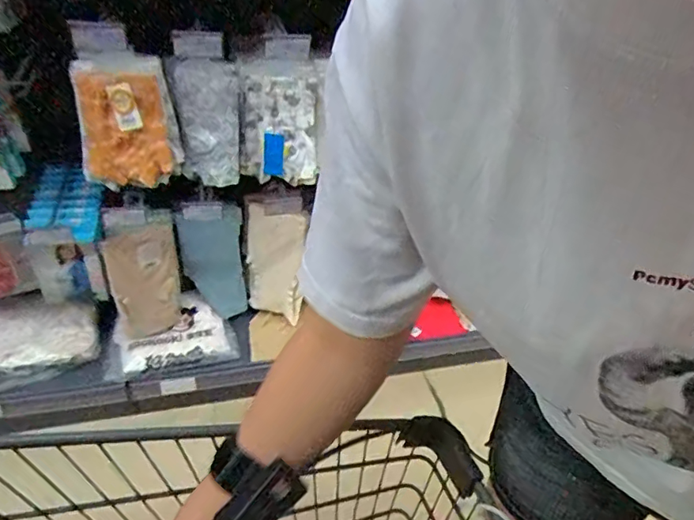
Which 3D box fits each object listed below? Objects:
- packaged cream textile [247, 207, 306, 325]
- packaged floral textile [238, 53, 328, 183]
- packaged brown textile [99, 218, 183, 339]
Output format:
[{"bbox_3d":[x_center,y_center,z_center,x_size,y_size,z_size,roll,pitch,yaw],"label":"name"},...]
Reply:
[{"bbox_3d":[-0.188,0.015,1.320,0.145,0.339,0.048,8,38,1],"label":"packaged cream textile"},{"bbox_3d":[-0.136,-0.281,1.051,0.157,0.253,0.058,5,28,-3],"label":"packaged floral textile"},{"bbox_3d":[-0.465,0.059,1.194,0.150,0.351,0.074,-9,41,-19],"label":"packaged brown textile"}]

